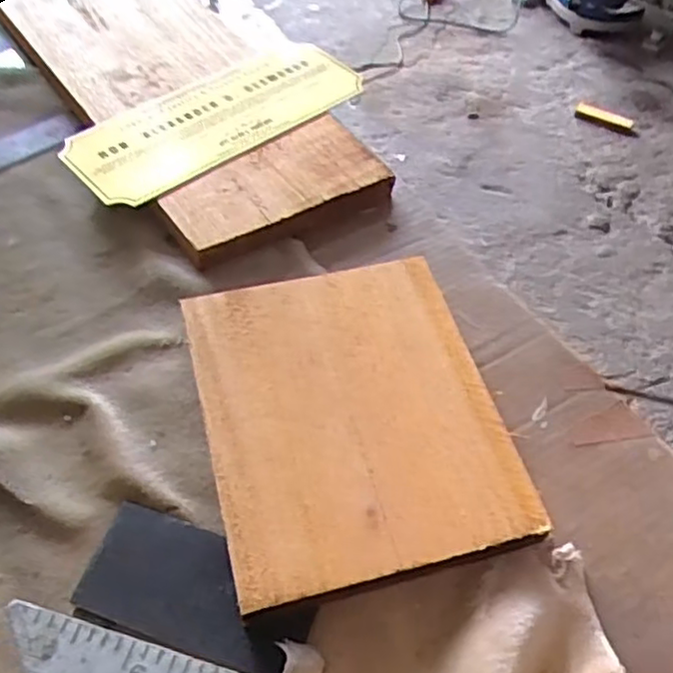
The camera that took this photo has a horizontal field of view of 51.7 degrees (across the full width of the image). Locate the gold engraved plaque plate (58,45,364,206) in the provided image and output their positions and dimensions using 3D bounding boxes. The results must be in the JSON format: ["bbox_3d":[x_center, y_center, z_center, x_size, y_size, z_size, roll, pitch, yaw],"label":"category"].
[{"bbox_3d":[-0.085,-0.158,0.499,0.213,0.007,0.091,-32,60,-23],"label":"gold engraved plaque plate"}]

